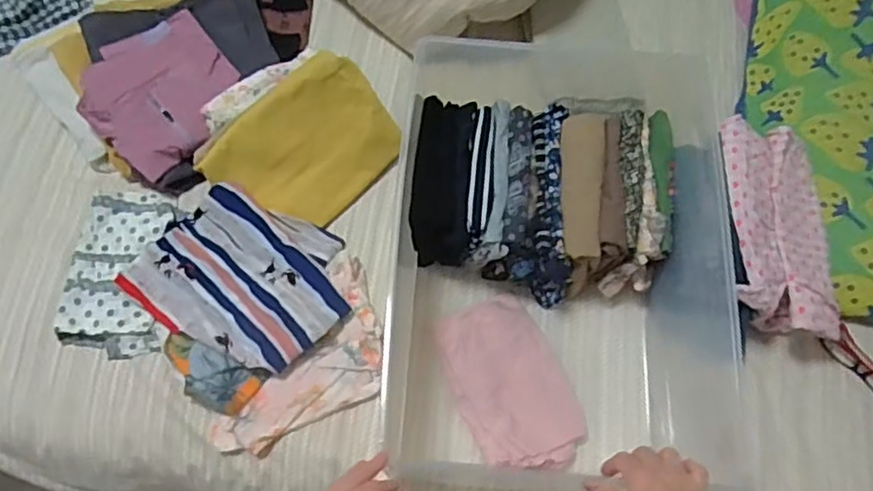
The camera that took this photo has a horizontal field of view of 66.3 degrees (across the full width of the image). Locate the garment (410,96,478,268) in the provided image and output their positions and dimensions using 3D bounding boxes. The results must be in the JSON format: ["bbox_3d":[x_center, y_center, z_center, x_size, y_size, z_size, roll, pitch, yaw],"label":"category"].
[{"bbox_3d":[0.007,-0.078,0.924,0.077,0.135,0.219,3,68,-1],"label":"garment"}]

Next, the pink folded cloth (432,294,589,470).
[{"bbox_3d":[0.100,0.184,0.891,0.149,0.032,0.236,-23,71,-12],"label":"pink folded cloth"}]

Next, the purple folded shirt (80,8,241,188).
[{"bbox_3d":[-0.400,-0.220,0.984,0.212,0.073,0.195,-37,74,-16],"label":"purple folded shirt"}]

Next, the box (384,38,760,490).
[{"bbox_3d":[0.187,-0.001,0.875,0.457,0.189,0.594,3,68,-2],"label":"box"}]

